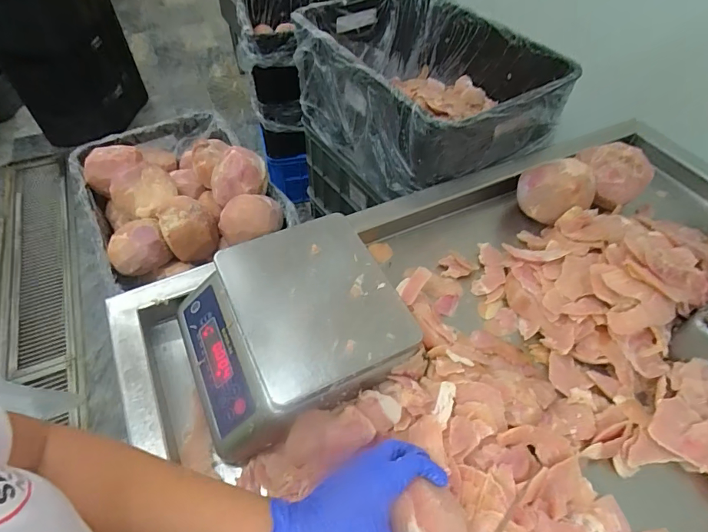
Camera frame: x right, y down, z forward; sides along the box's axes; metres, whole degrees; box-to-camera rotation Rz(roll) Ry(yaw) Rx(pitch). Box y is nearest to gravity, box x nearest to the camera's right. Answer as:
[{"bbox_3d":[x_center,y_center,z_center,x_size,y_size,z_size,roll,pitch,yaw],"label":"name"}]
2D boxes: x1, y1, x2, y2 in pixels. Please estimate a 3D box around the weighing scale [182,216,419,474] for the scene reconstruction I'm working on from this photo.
[{"bbox_3d":[-0.084,0.069,0.529,0.247,0.096,0.218,-22,55,-18],"label":"weighing scale"}]

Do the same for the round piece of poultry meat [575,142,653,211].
[{"bbox_3d":[0.461,-0.158,0.767,0.101,0.102,0.101,1,52,-1],"label":"round piece of poultry meat"}]

